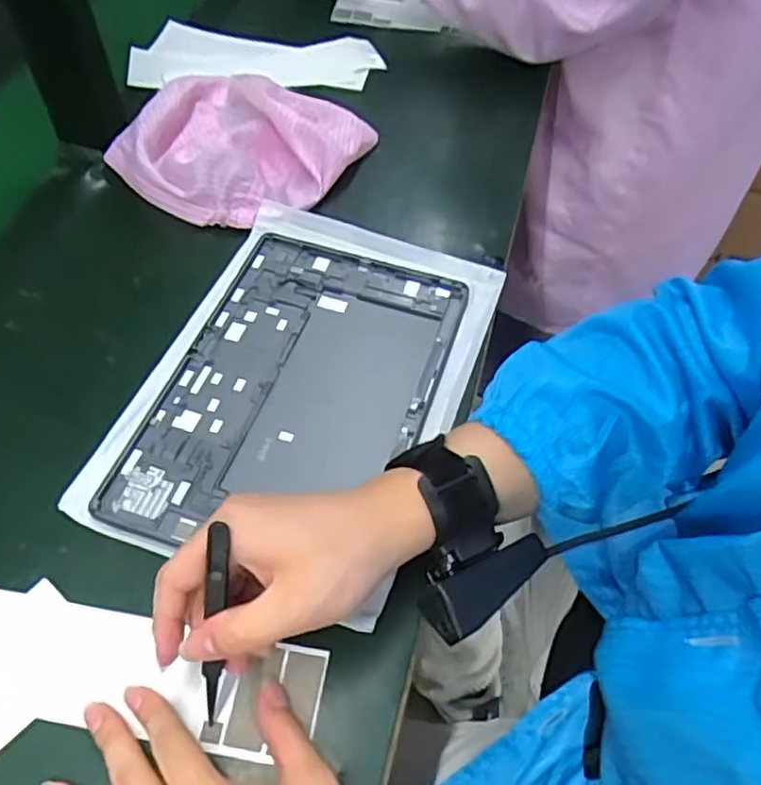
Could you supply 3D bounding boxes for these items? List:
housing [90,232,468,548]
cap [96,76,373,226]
[{"bbox_3d":[-0.054,-0.008,0.468,0.173,0.007,0.255,14,56,10],"label":"housing"},{"bbox_3d":[-0.117,-0.224,0.606,0.187,0.047,0.190,0,54,0],"label":"cap"}]

